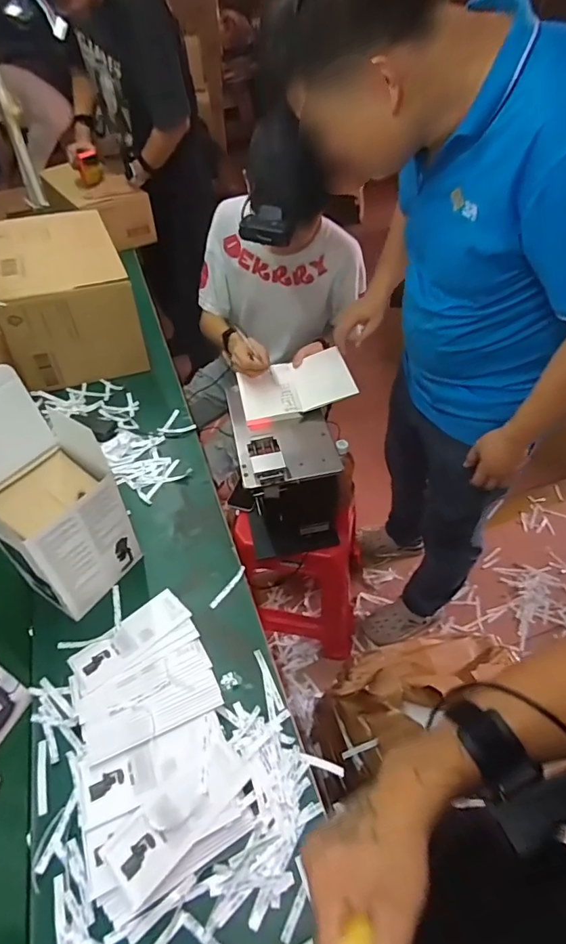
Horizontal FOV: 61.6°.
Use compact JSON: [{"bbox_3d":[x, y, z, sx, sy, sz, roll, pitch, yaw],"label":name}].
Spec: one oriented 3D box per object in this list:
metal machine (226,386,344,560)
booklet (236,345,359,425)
[{"bbox_3d":[0.008,0.007,1.180,0.225,0.336,0.321,-9,46,-6],"label":"metal machine"},{"bbox_3d":[0.028,-0.205,1.138,0.260,0.067,0.205,-10,46,-7],"label":"booklet"}]

